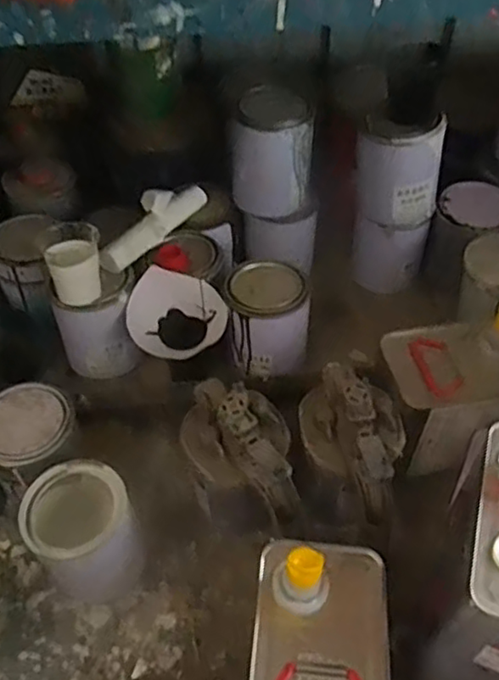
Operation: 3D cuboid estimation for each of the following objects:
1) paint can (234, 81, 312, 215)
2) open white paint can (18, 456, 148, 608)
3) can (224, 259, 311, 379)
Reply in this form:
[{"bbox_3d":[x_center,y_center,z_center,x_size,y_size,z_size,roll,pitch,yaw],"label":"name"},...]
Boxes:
[{"bbox_3d":[0.030,-0.251,0.844,0.100,0.142,0.100,-1,48,1],"label":"paint can"},{"bbox_3d":[-0.177,0.207,0.684,0.102,0.128,0.108,-1,50,2],"label":"open white paint can"},{"bbox_3d":[0.023,-0.028,0.806,0.099,0.100,0.108,-4,48,-1],"label":"can"}]

